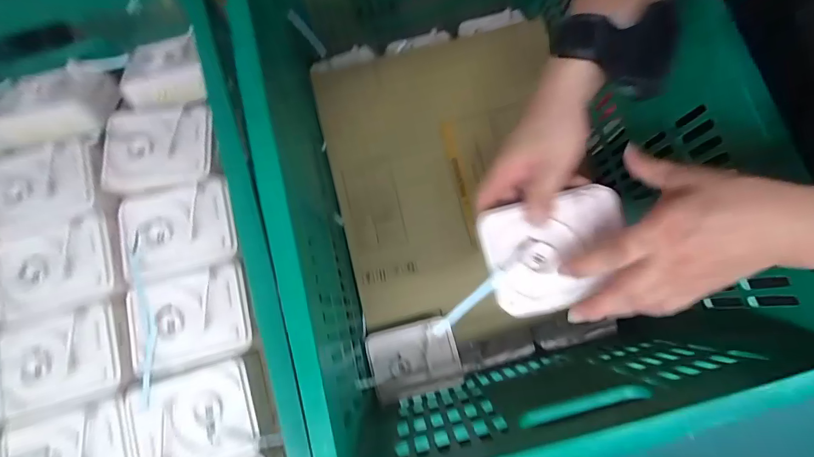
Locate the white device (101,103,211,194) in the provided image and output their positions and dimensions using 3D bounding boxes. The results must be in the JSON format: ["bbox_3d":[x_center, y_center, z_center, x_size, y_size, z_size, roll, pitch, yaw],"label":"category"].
[{"bbox_3d":[-0.291,-0.096,0.451,0.116,0.031,0.102,-8,78,0],"label":"white device"}]

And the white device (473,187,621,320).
[{"bbox_3d":[0.133,0.019,0.341,0.119,0.028,0.098,-14,79,-1],"label":"white device"}]

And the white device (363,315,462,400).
[{"bbox_3d":[0.010,0.184,0.540,0.122,0.023,0.095,-14,79,-1],"label":"white device"}]

